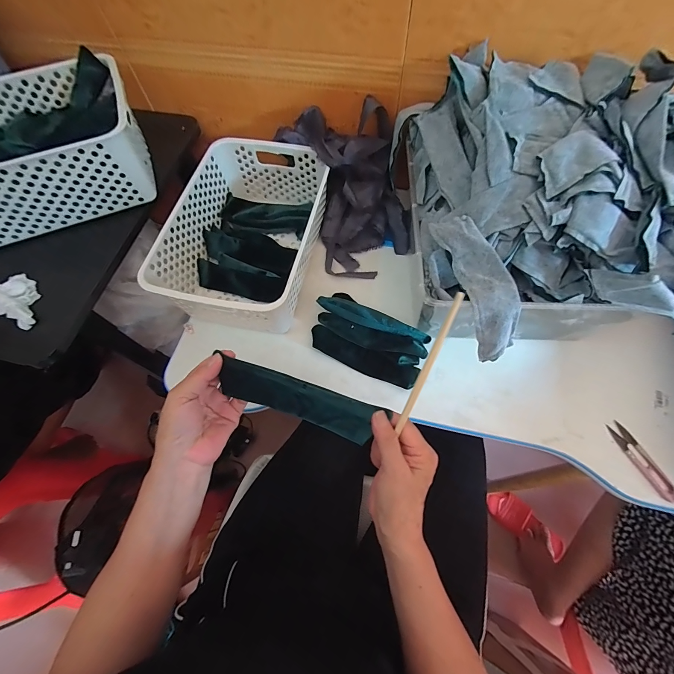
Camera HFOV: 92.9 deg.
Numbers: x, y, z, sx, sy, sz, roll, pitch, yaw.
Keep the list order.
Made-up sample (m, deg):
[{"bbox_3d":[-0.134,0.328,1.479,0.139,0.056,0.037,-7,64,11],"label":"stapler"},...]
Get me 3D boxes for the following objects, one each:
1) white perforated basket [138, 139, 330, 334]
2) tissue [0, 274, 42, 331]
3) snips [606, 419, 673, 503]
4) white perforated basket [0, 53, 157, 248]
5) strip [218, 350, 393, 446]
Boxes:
[{"bbox_3d":[-0.133,-0.164,0.508,0.204,0.104,0.309,9,68,5],"label":"white perforated basket"},{"bbox_3d":[-0.414,-0.044,0.407,0.045,0.029,0.078,-25,69,-9],"label":"tissue"},{"bbox_3d":[0.386,0.157,0.405,0.025,0.008,0.099,-21,68,-8],"label":"snips"},{"bbox_3d":[-0.448,-0.269,0.456,0.316,0.097,0.224,-20,68,-7],"label":"white perforated basket"},{"bbox_3d":[-0.042,0.064,0.331,0.163,0.007,0.040,18,94,7],"label":"strip"}]

